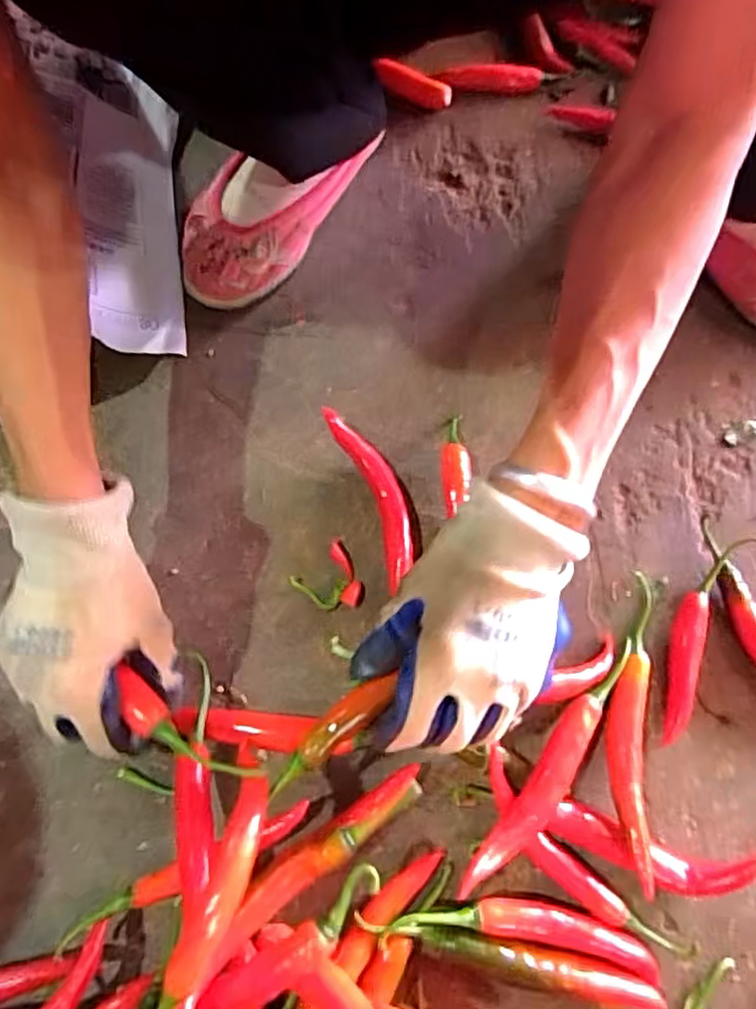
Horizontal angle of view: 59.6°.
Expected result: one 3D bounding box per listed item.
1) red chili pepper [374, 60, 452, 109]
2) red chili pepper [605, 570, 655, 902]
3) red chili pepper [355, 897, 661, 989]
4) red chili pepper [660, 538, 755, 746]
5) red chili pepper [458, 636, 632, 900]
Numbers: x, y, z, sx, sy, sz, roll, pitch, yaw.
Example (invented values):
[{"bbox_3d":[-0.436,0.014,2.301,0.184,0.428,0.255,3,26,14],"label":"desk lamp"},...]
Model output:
[{"bbox_3d":[0.029,-0.357,0.563,0.071,0.016,0.016,14,69,-18],"label":"red chili pepper"},{"bbox_3d":[0.149,0.125,0.392,0.024,0.026,0.176,10,70,5],"label":"red chili pepper"},{"bbox_3d":[0.073,0.230,0.361,0.162,0.019,0.028,10,70,5],"label":"red chili pepper"},{"bbox_3d":[0.198,0.079,0.409,0.026,0.017,0.138,23,72,9],"label":"red chili pepper"},{"bbox_3d":[0.102,0.148,0.376,0.024,0.042,0.166,37,74,13],"label":"red chili pepper"}]

